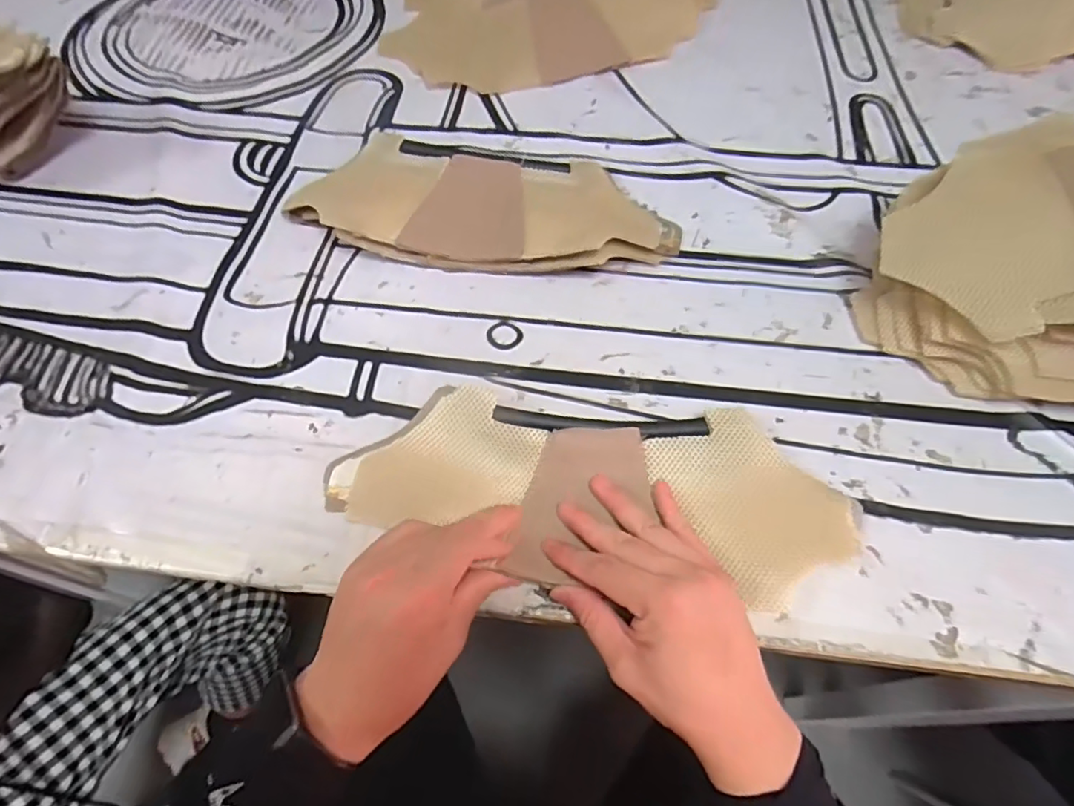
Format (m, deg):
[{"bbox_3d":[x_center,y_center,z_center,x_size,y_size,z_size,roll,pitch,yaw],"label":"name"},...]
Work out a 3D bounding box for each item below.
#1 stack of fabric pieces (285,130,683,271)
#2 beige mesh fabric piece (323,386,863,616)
[{"bbox_3d":[-0.049,-0.189,0.553,0.370,0.040,0.144,7,61,5],"label":"stack of fabric pieces"},{"bbox_3d":[0.039,0.061,0.407,0.358,0.017,0.128,7,68,1],"label":"beige mesh fabric piece"}]

